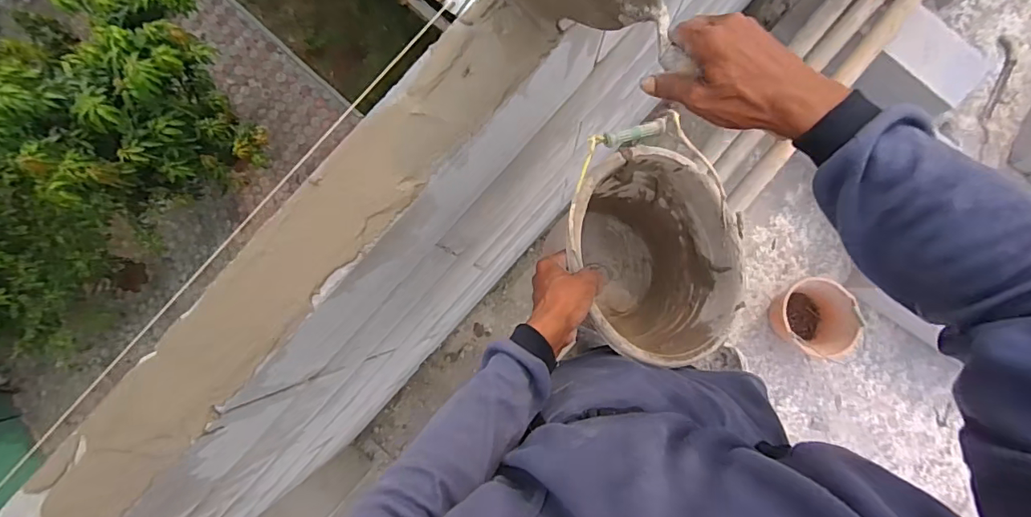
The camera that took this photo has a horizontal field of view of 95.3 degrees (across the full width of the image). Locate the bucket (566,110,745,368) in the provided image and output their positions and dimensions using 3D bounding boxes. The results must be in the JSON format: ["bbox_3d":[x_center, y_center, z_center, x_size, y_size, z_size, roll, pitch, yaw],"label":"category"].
[{"bbox_3d":[0.190,-0.004,0.672,0.238,0.256,0.274,2,85,2],"label":"bucket"}]

